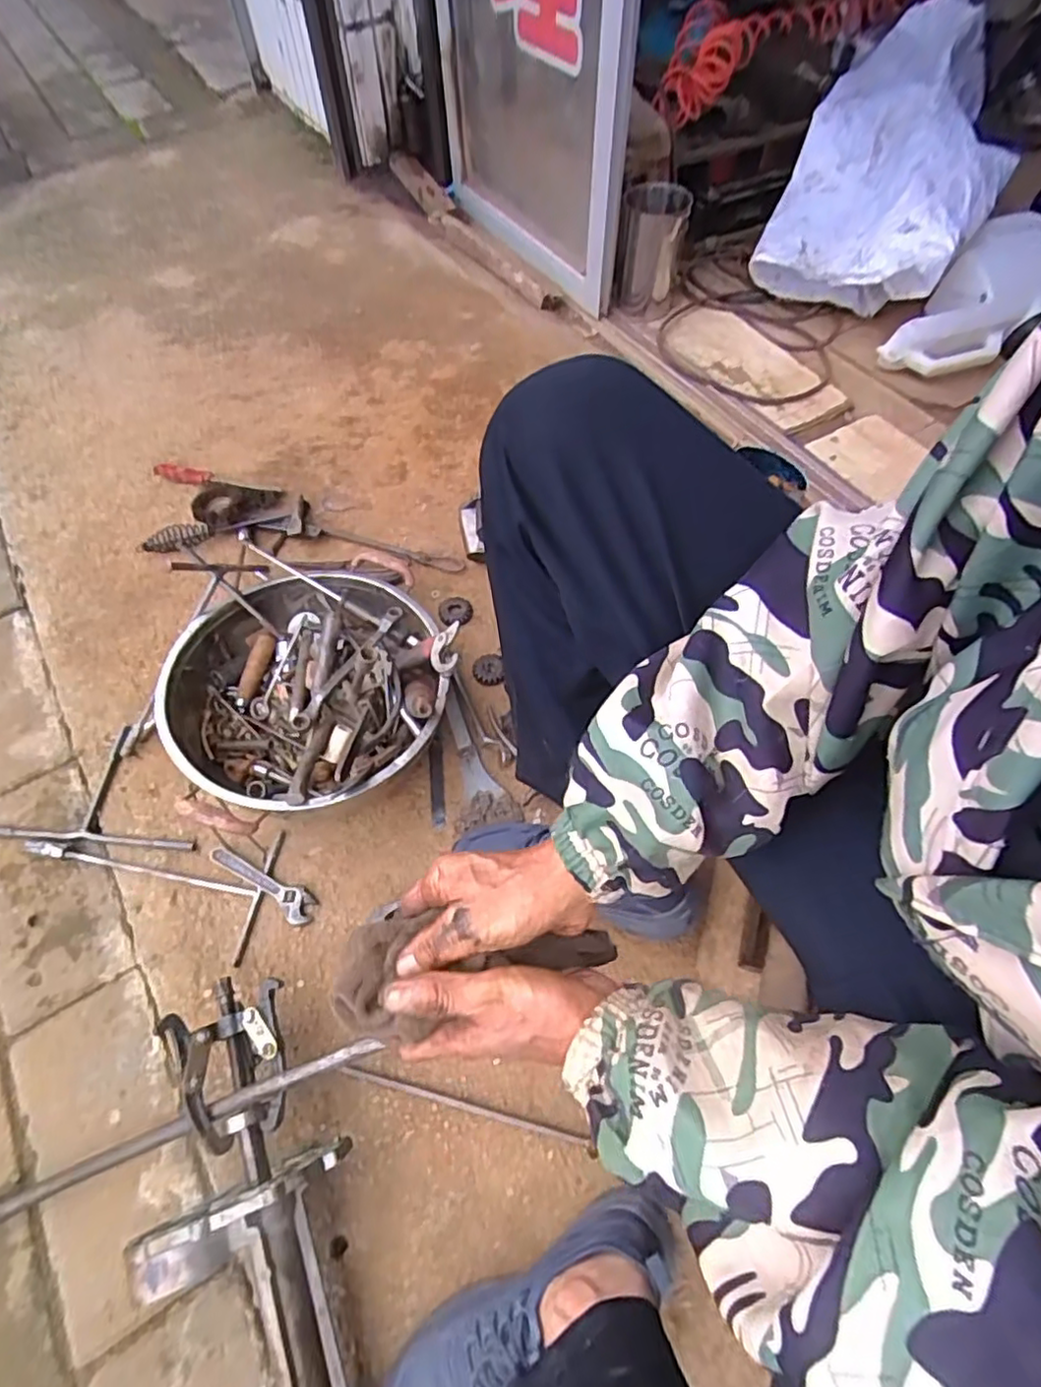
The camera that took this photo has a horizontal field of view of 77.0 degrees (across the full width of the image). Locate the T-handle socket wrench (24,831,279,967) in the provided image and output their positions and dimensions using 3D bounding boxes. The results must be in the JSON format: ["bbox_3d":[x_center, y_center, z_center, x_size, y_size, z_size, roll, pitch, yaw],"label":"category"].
[{"bbox_3d":[-0.461,0.224,0.791,0.317,0.021,0.149,5,59,8],"label":"T-handle socket wrench"}]

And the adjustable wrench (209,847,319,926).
[{"bbox_3d":[-0.302,0.219,0.767,0.147,0.016,0.034,27,65,19],"label":"adjustable wrench"}]

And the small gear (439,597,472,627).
[{"bbox_3d":[-0.096,-0.122,0.964,0.048,0.016,0.055,-15,59,-4],"label":"small gear"}]

